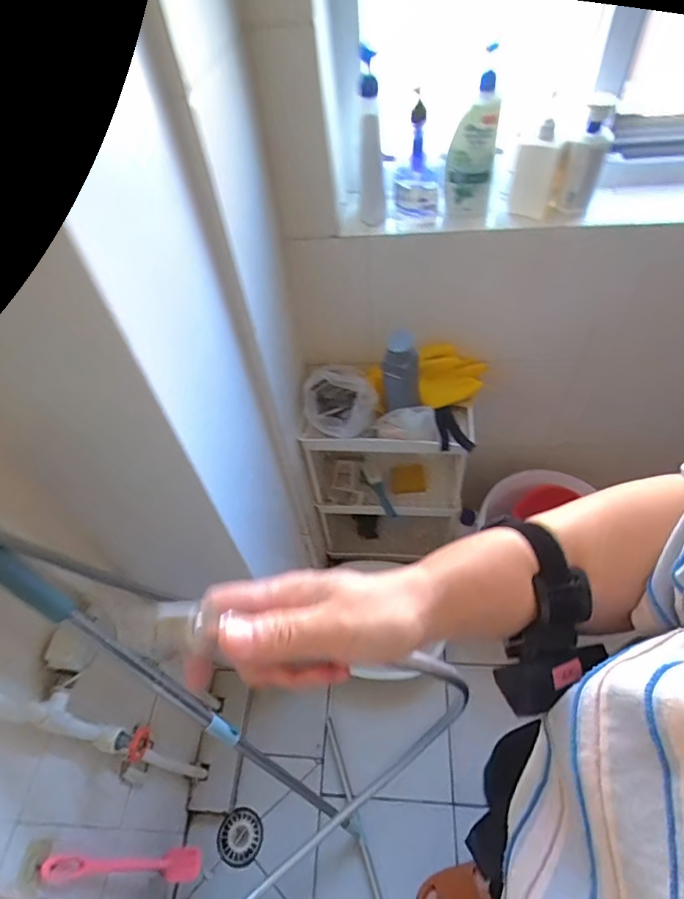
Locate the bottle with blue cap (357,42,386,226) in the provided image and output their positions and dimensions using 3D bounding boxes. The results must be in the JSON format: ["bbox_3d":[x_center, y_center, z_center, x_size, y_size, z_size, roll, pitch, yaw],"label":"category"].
[{"bbox_3d":[0.048,-0.510,0.827,0.042,0.260,0.050,-2,51,5],"label":"bottle with blue cap"}]

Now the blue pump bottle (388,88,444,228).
[{"bbox_3d":[0.132,-0.506,0.871,0.098,0.210,0.092,-2,51,5],"label":"blue pump bottle"}]

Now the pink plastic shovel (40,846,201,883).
[{"bbox_3d":[-0.352,0.730,0.857,0.068,0.491,0.058,-6,51,2],"label":"pink plastic shovel"}]

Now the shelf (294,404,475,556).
[{"bbox_3d":[0.122,0.096,1.280,0.381,0.606,0.201,-1,51,5],"label":"shelf"}]

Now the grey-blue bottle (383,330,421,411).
[{"bbox_3d":[0.127,-0.151,0.984,0.081,0.188,0.068,-38,57,-22],"label":"grey-blue bottle"}]

